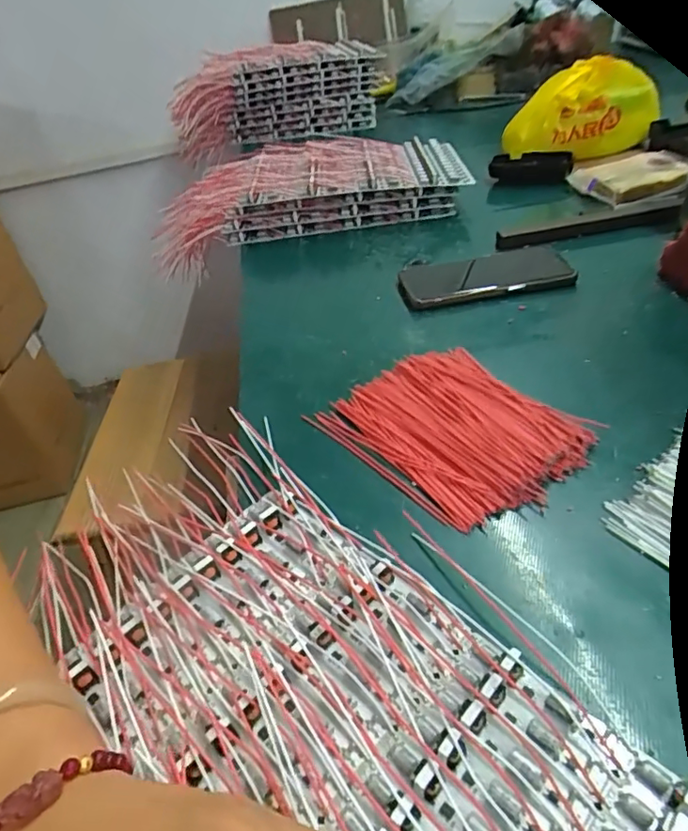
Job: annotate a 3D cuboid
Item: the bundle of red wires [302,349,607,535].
[{"bbox_3d":[0.072,0.008,0.379,0.116,0.022,0.154,-30,45,-25],"label":"bundle of red wires"}]

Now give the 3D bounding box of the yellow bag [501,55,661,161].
[{"bbox_3d":[0.311,-0.398,0.731,0.192,0.102,0.091,6,43,21],"label":"yellow bag"}]

